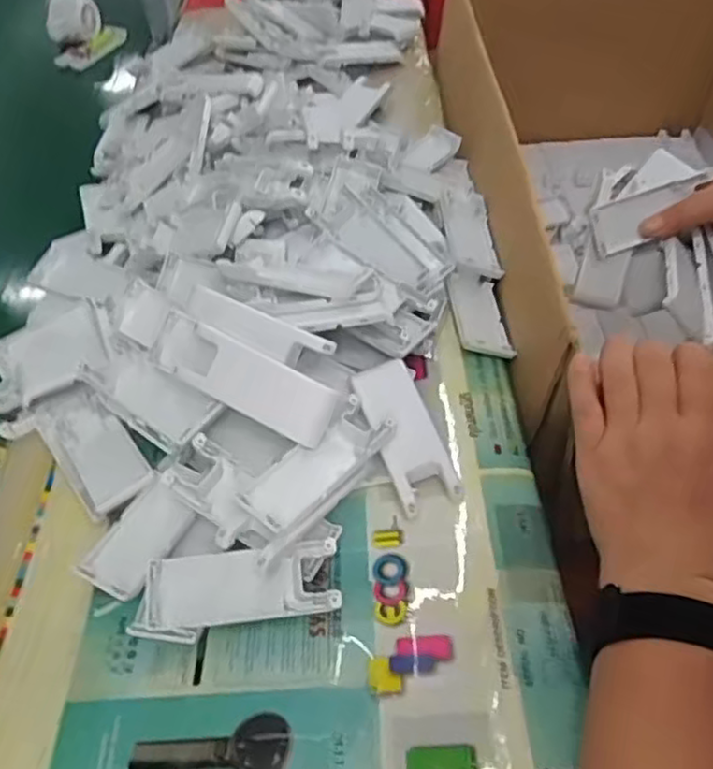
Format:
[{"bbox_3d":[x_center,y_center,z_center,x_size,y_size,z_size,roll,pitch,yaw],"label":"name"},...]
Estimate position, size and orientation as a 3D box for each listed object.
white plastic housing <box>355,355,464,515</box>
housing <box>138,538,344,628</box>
[{"bbox_3d":[0.030,0.030,0.433,0.037,0.011,0.097,-17,67,-8],"label":"white plastic housing"},{"bbox_3d":[-0.063,0.113,0.386,0.103,0.022,0.038,-8,50,-1],"label":"housing"}]

